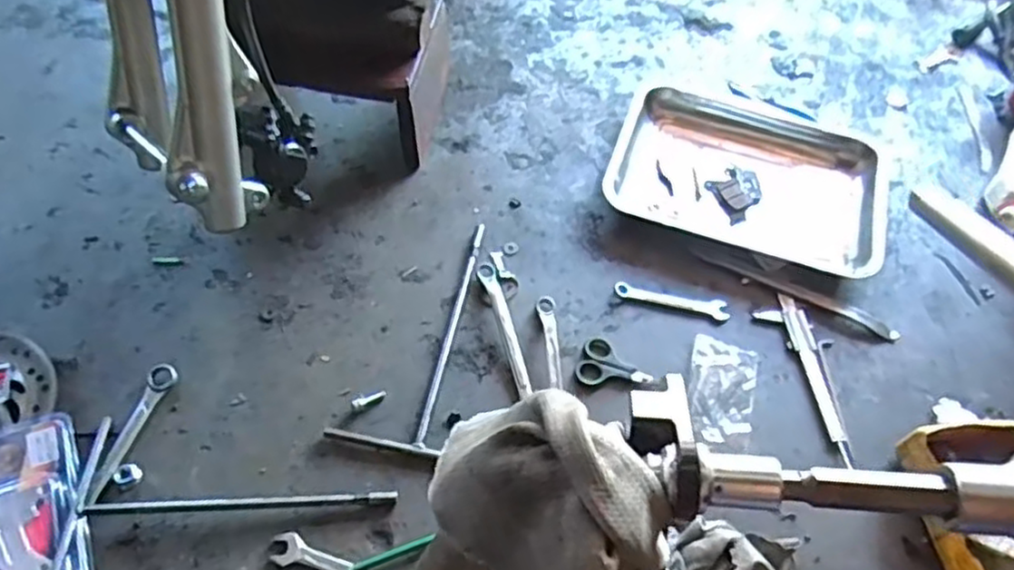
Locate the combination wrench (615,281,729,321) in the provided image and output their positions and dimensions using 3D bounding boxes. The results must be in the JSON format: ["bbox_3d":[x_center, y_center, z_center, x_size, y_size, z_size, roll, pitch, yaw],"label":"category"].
[{"bbox_3d":[0.200,0.017,0.862,0.135,0.008,0.026,15,56,7],"label":"combination wrench"}]

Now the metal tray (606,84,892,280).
[{"bbox_3d":[0.328,-0.159,0.975,0.349,0.030,0.277,18,56,9],"label":"metal tray"}]

